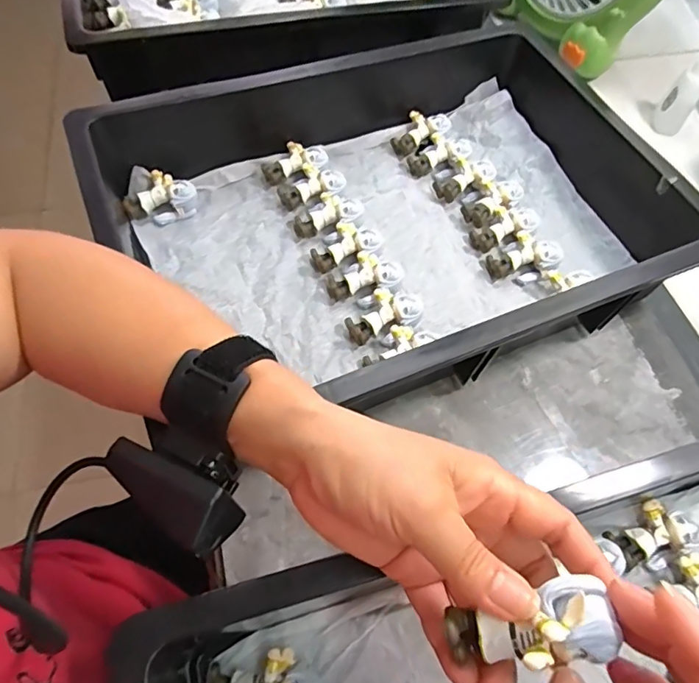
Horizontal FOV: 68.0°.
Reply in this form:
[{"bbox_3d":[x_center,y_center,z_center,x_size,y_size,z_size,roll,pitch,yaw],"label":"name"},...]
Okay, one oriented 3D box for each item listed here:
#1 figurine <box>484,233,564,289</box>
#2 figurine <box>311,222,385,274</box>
[{"bbox_3d":[0.149,-0.071,0.444,0.056,0.026,0.035,-16,62,-12],"label":"figurine"},{"bbox_3d":[-0.004,-0.084,0.443,0.056,0.026,0.038,-12,62,-10],"label":"figurine"}]

